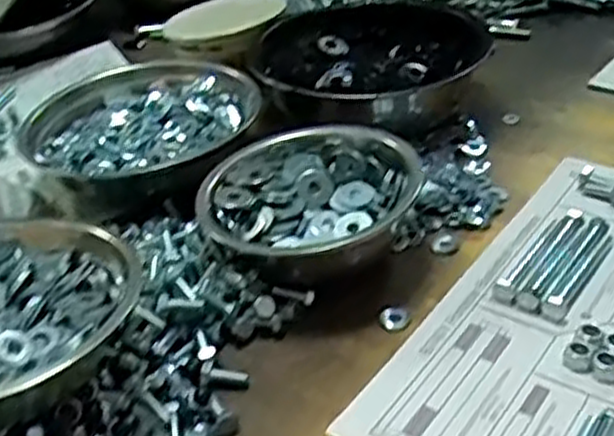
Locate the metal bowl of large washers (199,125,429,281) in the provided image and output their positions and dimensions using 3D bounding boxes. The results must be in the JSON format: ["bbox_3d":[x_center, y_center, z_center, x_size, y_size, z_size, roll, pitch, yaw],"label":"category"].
[{"bbox_3d":[-0.004,-0.010,0.646,0.165,0.068,0.156,-3,36,3],"label":"metal bowl of large washers"}]

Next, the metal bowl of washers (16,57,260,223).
[{"bbox_3d":[-0.161,-0.083,0.774,0.191,0.071,0.207,20,43,31],"label":"metal bowl of washers"}]

